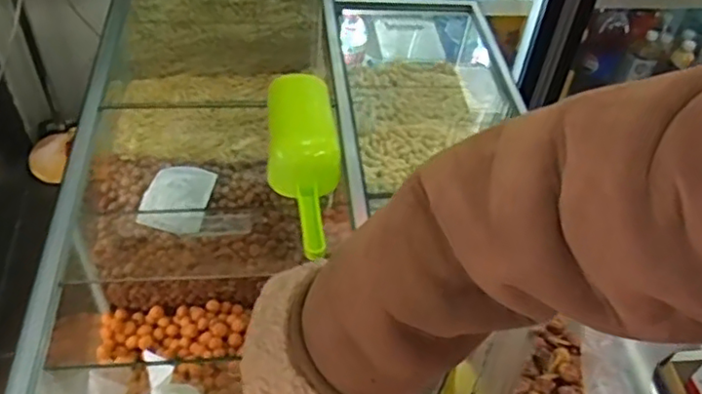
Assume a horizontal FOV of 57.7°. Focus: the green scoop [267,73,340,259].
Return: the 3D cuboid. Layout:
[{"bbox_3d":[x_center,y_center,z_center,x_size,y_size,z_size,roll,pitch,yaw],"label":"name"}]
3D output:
[{"bbox_3d":[-0.046,-0.039,0.654,0.077,0.048,0.232,-3,63,-10],"label":"green scoop"}]

